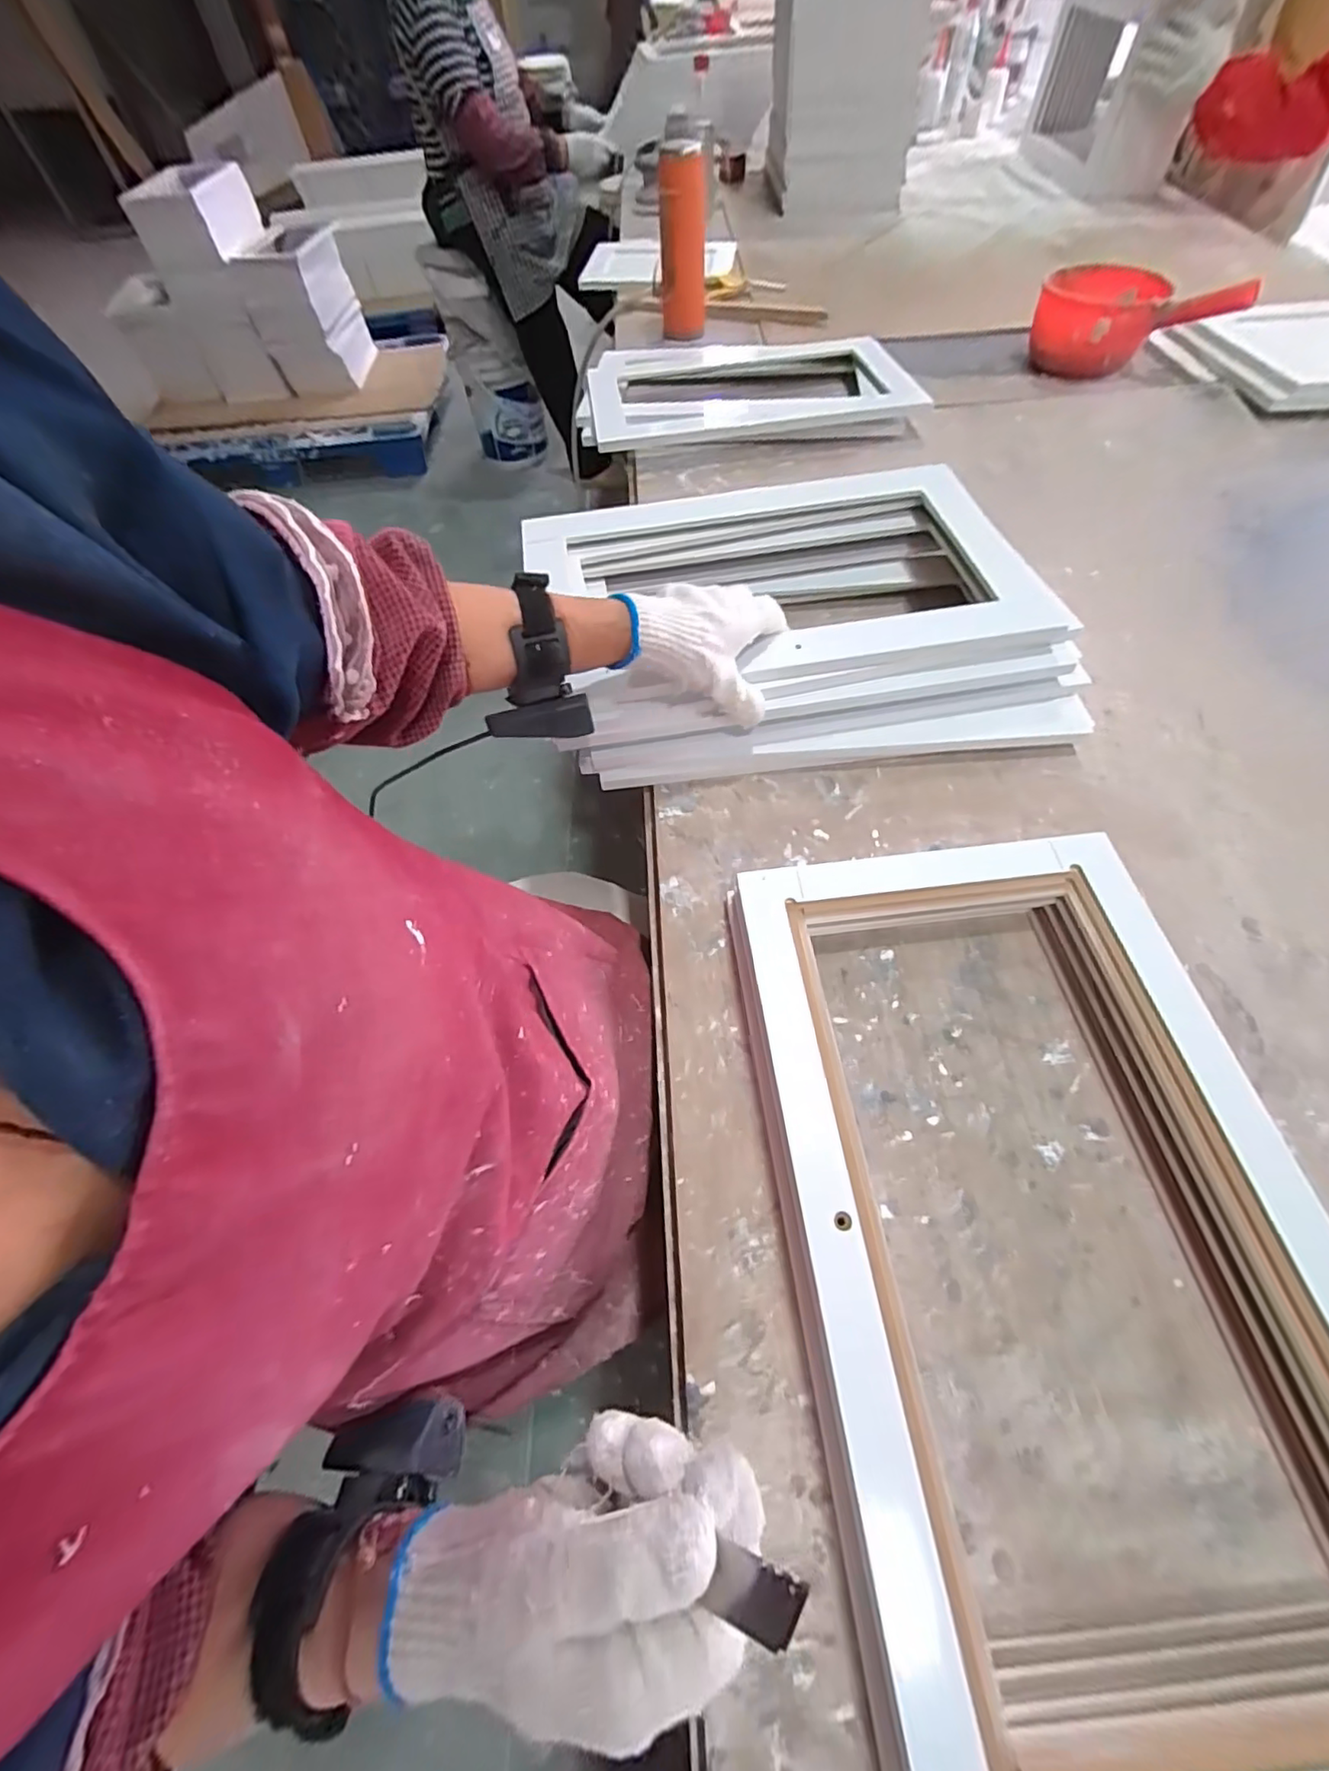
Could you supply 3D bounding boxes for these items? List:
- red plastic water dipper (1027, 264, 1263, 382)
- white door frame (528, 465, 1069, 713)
[{"bbox_3d":[0.668,-0.813,0.864,0.249,0.095,0.188,23,64,16],"label":"red plastic water dipper"},{"bbox_3d":[0.096,-0.273,0.531,0.426,0.038,0.251,-8,61,-4],"label":"white door frame"}]

